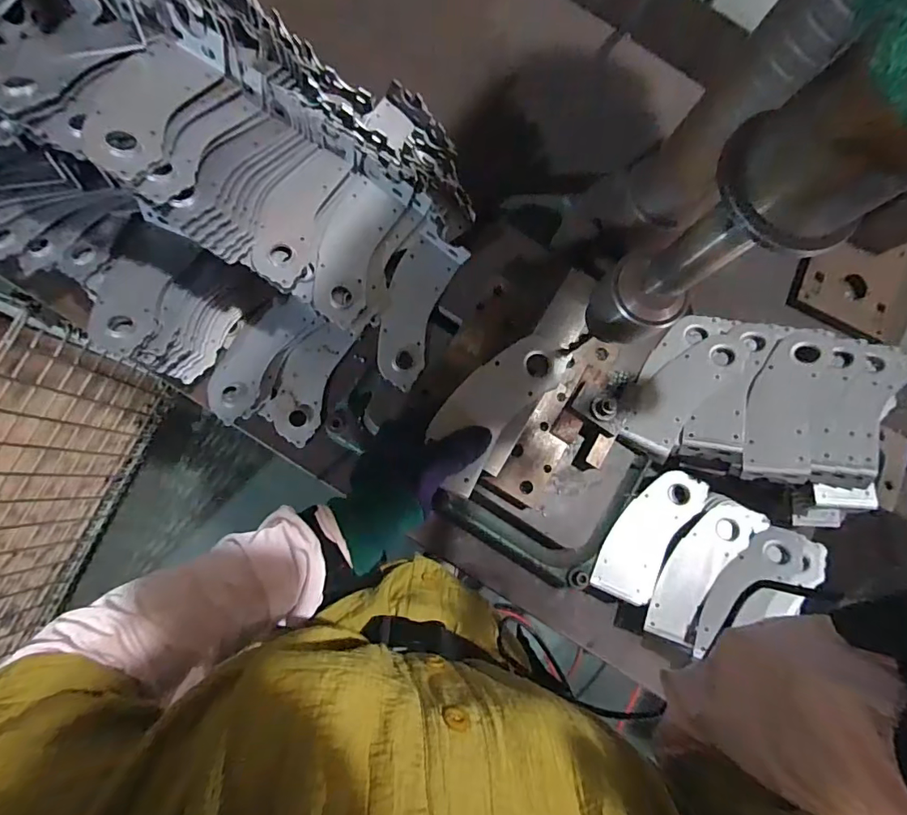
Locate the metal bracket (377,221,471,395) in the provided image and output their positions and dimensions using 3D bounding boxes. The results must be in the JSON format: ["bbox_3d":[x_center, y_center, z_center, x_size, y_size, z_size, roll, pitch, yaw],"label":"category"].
[{"bbox_3d":[-0.044,-0.117,0.567,0.069,0.018,0.181,24,78,-19],"label":"metal bracket"}]

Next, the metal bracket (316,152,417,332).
[{"bbox_3d":[-0.106,-0.181,0.538,0.068,0.016,0.183,26,73,-20],"label":"metal bracket"}]

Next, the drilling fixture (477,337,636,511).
[{"bbox_3d":[0.131,0.022,0.559,0.103,0.047,0.220,42,81,1],"label":"drilling fixture"}]

